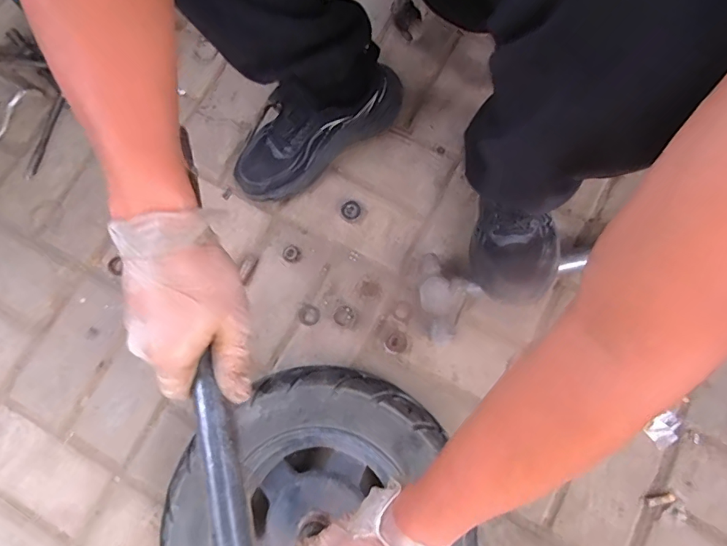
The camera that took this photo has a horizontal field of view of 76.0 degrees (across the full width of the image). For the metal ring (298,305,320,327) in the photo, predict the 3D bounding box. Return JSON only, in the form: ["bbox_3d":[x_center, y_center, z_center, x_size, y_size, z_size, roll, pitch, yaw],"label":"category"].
[{"bbox_3d":[-0.074,0.058,0.638,0.030,0.004,0.028,-1,77,2],"label":"metal ring"}]

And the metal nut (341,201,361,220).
[{"bbox_3d":[-0.017,-0.089,0.668,0.027,0.009,0.027,-1,77,2],"label":"metal nut"}]

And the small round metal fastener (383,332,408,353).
[{"bbox_3d":[0.043,0.093,0.620,0.030,0.004,0.027,-15,77,-1],"label":"small round metal fastener"}]

